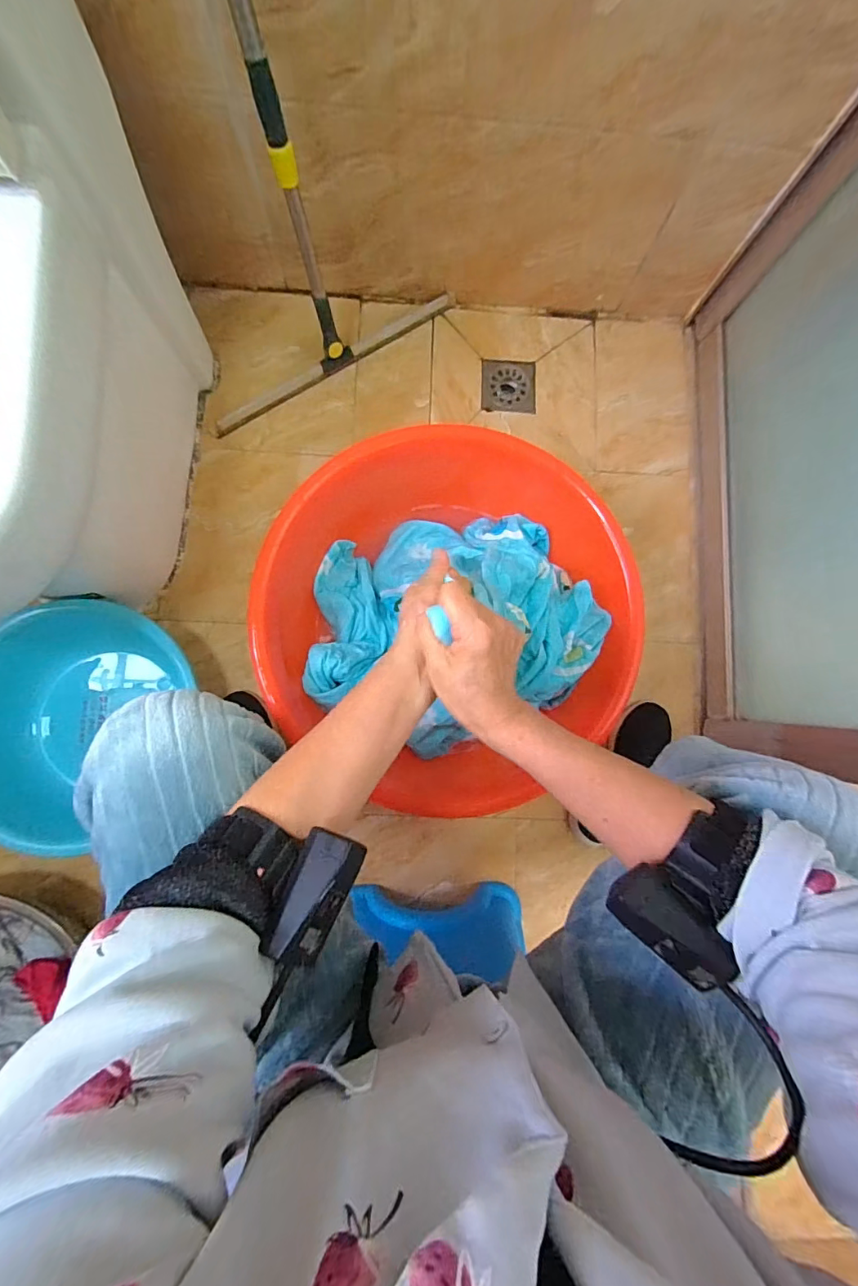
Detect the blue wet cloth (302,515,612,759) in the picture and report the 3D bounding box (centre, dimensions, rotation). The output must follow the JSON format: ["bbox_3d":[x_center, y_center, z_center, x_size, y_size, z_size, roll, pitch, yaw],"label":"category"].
[{"bbox_3d":[0.016,-0.047,0.698,0.414,0.205,0.360,-33,87,-4],"label":"blue wet cloth"}]

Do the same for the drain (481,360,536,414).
[{"bbox_3d":[0.146,-0.470,0.880,0.099,0.007,0.102,2,85,-1],"label":"drain"}]

